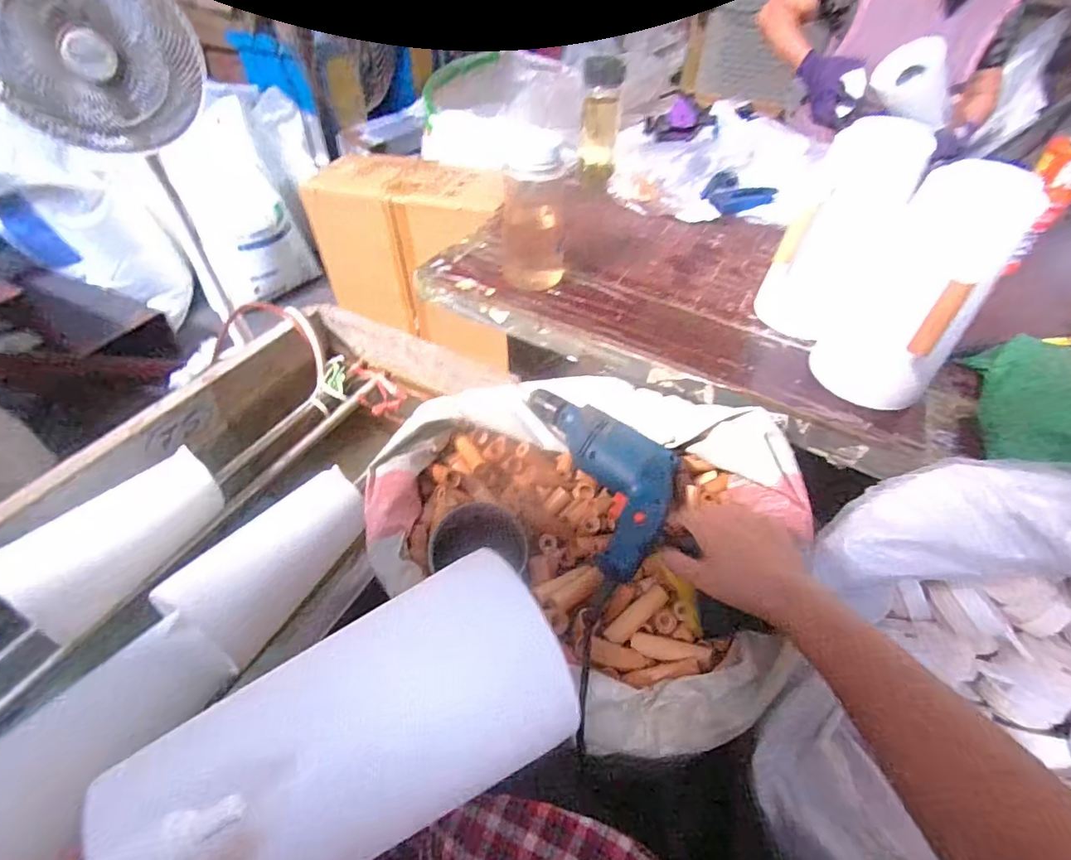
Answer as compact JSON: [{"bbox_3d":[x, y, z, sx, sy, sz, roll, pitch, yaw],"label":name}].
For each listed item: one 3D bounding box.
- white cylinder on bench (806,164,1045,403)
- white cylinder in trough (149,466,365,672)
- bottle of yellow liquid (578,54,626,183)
[{"bbox_3d":[0.404,-0.139,0.554,0.128,0.235,0.115,36,55,27],"label":"white cylinder on bench"},{"bbox_3d":[-0.301,0.149,0.610,0.092,0.102,0.232,22,50,17],"label":"white cylinder in trough"},{"bbox_3d":[0.115,-0.547,0.938,0.071,0.198,0.076,4,47,1],"label":"bottle of yellow liquid"}]

